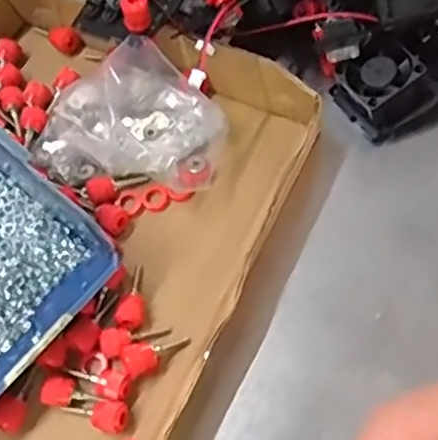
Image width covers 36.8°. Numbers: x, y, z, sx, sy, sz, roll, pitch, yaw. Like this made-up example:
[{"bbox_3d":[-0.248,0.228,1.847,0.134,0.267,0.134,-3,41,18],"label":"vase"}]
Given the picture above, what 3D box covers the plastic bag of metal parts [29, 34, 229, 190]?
[{"bbox_3d":[-0.052,-0.059,0.390,0.111,0.039,0.078,6,66,7],"label":"plastic bag of metal parts"}]

